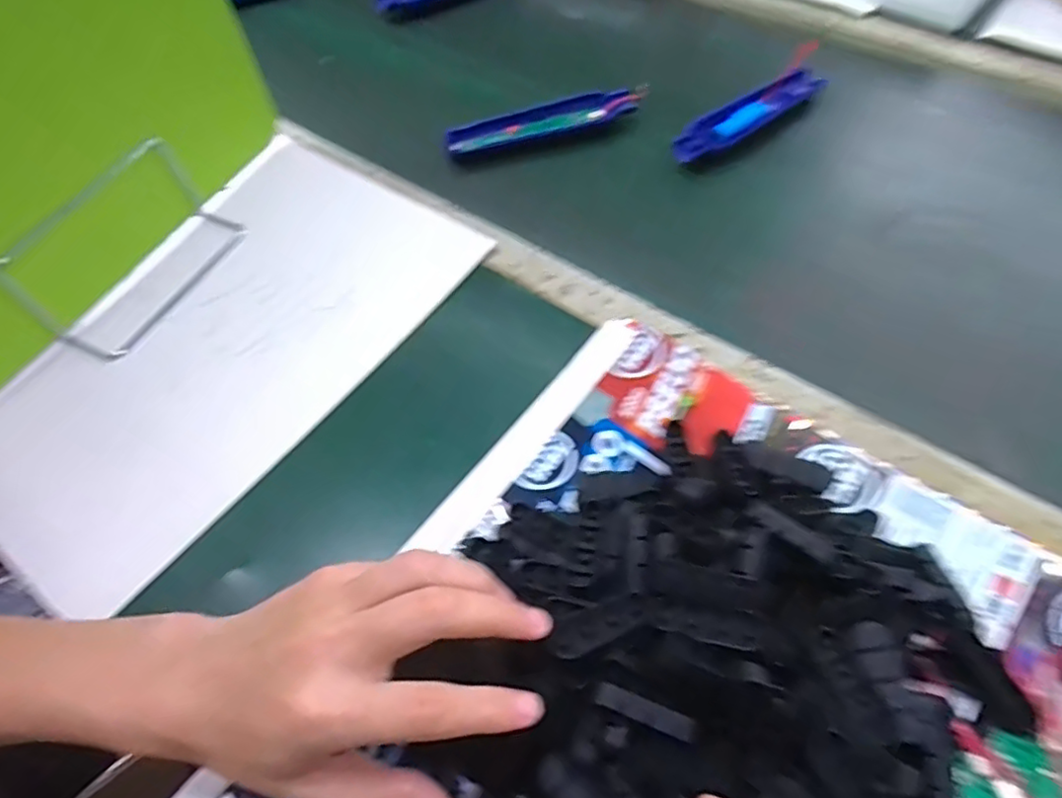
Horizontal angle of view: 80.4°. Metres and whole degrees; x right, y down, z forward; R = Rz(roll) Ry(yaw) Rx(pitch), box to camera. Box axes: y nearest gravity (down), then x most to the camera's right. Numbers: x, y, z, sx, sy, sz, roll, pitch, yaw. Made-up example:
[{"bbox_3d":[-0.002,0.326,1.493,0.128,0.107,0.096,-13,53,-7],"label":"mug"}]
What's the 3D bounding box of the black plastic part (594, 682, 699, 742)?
[{"bbox_3d":[0.049,0.133,0.267,0.042,0.006,0.010,17,62,12],"label":"black plastic part"}]

